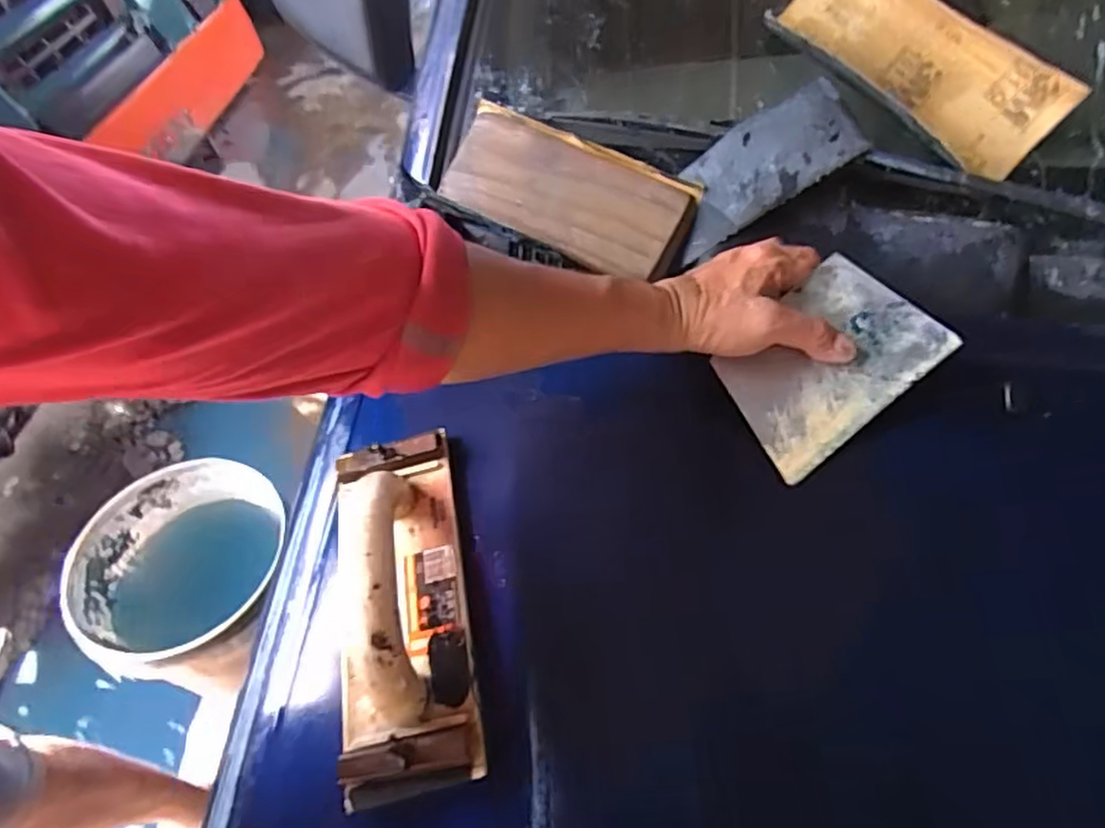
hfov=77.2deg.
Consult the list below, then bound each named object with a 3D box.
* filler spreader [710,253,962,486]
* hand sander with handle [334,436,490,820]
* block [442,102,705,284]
[{"bbox_3d":[0.185,-0.034,0.473,0.140,0.011,0.096,-41,74,0],"label":"filler spreader"},{"bbox_3d":[-0.095,0.102,0.419,0.083,0.070,0.222,-11,53,-3],"label":"hand sander with handle"},{"bbox_3d":[0.008,-0.202,0.629,0.229,0.014,0.102,28,90,17],"label":"block"}]

